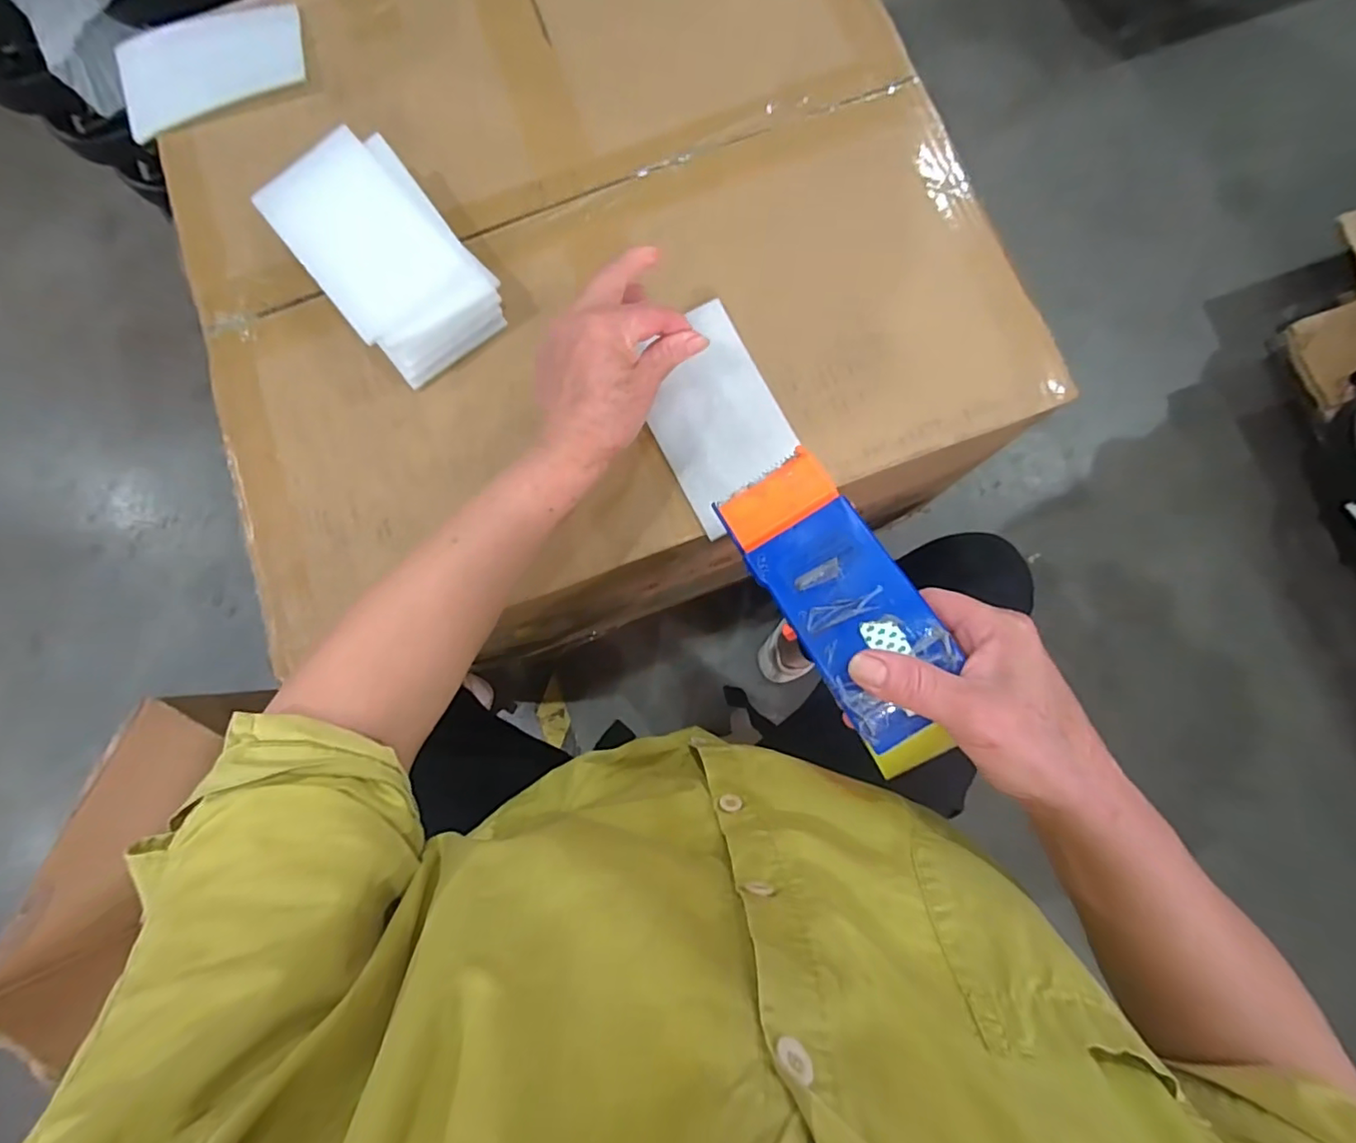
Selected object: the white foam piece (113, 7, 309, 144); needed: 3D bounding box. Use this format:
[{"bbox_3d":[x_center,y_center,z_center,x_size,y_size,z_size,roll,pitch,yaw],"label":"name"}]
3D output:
[{"bbox_3d":[-0.360,-0.391,0.451,0.144,0.009,0.076,-20,81,-1],"label":"white foam piece"}]

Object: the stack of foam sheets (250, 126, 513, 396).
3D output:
[{"bbox_3d":[-0.196,-0.212,0.386,0.091,0.046,0.161,-38,81,-4],"label":"stack of foam sheets"}]

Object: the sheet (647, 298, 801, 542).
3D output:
[{"bbox_3d":[0.023,-0.101,0.379,0.078,0.007,0.134,-27,81,-2],"label":"sheet"}]

